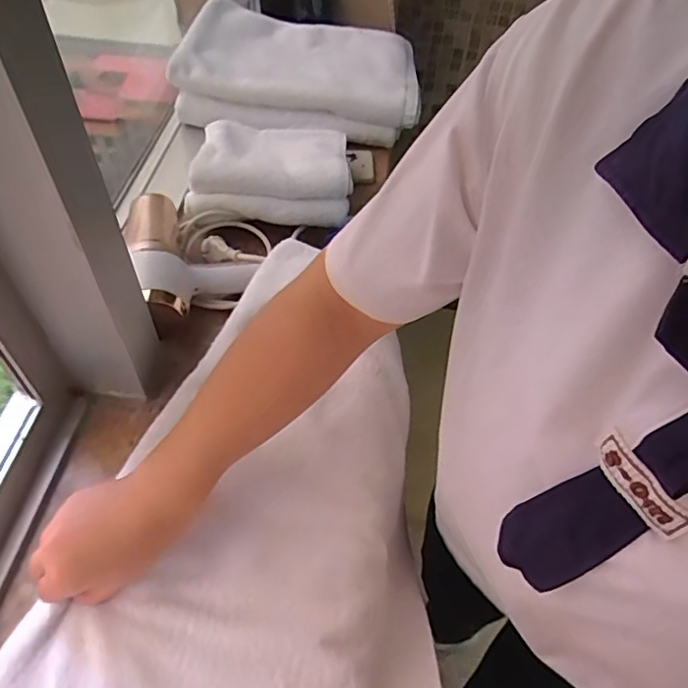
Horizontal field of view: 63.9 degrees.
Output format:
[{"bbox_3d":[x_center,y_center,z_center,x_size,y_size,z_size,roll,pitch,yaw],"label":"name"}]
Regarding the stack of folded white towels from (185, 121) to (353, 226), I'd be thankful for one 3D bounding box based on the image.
[{"bbox_3d":[-0.095,-0.248,0.747,0.202,0.052,0.191,2,51,-2],"label":"stack of folded white towels"}]

